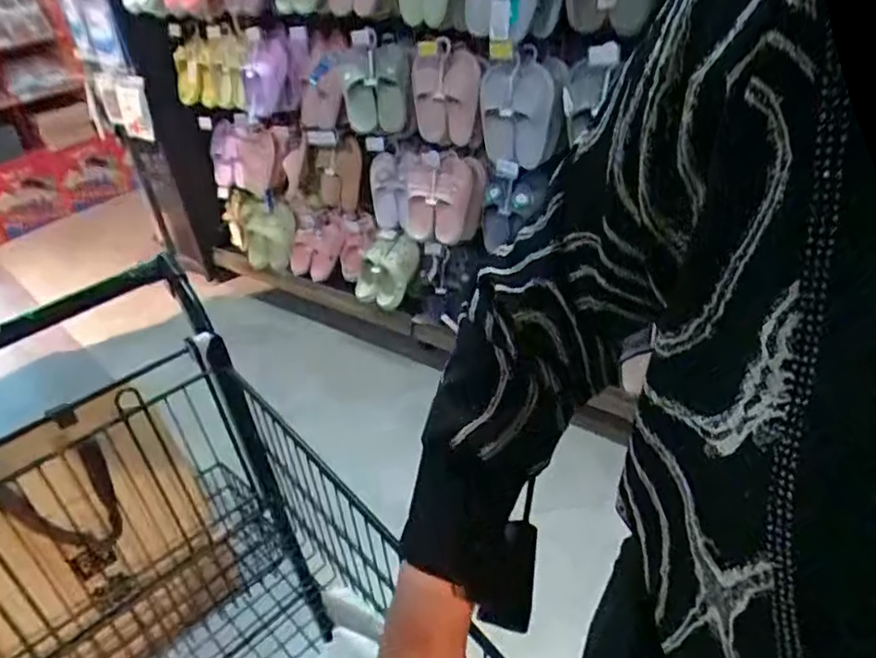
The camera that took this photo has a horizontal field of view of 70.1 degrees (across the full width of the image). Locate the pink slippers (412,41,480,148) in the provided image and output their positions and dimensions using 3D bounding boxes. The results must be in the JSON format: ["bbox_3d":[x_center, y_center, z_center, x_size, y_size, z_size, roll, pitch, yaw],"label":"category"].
[{"bbox_3d":[0.025,-0.615,1.664,0.173,0.260,0.108,-4,34,3],"label":"pink slippers"}]

